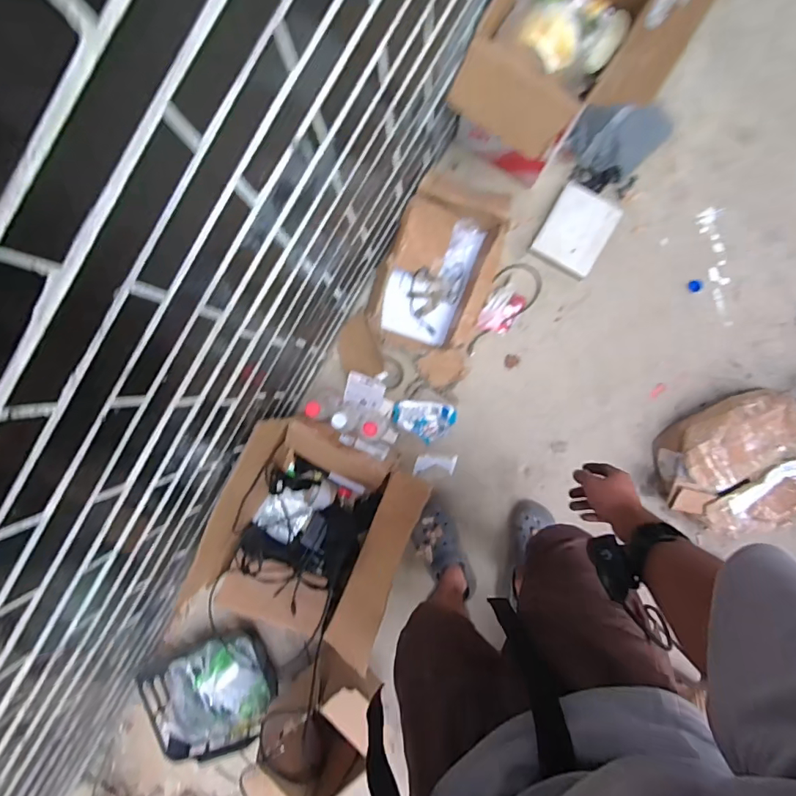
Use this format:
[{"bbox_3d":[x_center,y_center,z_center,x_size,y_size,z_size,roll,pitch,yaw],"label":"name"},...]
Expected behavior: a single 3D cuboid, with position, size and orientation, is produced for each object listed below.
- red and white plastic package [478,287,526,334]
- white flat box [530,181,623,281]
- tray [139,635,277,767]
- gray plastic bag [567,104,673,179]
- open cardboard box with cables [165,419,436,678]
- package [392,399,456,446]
[{"bbox_3d":[0.256,-0.214,1.213,0.080,0.023,0.116,31,93,2],"label":"red and white plastic package"},{"bbox_3d":[0.435,-0.408,1.193,0.152,0.025,0.195,30,93,2],"label":"white flat box"},{"bbox_3d":[-0.446,0.724,1.174,0.277,0.106,0.245,-25,90,3],"label":"tray"},{"bbox_3d":[0.519,-0.605,1.147,0.218,0.098,0.138,19,92,2],"label":"gray plastic bag"},{"bbox_3d":[-0.172,0.304,1.126,0.412,0.285,0.418,23,93,2],"label":"open cardboard box with cables"},{"bbox_3d":[0.065,0.059,1.236,0.155,0.014,0.100,5,92,3],"label":"package"}]

